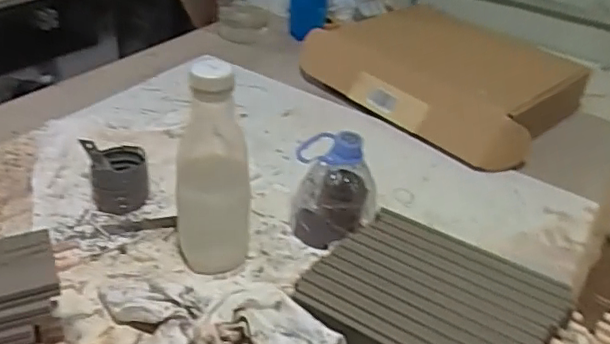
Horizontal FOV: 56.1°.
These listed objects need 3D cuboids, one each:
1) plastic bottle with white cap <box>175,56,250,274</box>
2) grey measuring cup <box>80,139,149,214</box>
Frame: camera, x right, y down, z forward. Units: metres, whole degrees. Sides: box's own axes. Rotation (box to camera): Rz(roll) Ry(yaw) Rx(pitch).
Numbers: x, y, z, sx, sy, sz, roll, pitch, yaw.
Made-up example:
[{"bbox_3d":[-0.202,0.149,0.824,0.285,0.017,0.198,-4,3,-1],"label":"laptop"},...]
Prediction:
[{"bbox_3d":[-0.093,-0.003,0.570,0.073,0.227,0.067,-4,36,-12],"label":"plastic bottle with white cap"},{"bbox_3d":[-0.220,0.005,0.678,0.065,0.062,0.069,3,35,-2],"label":"grey measuring cup"}]

